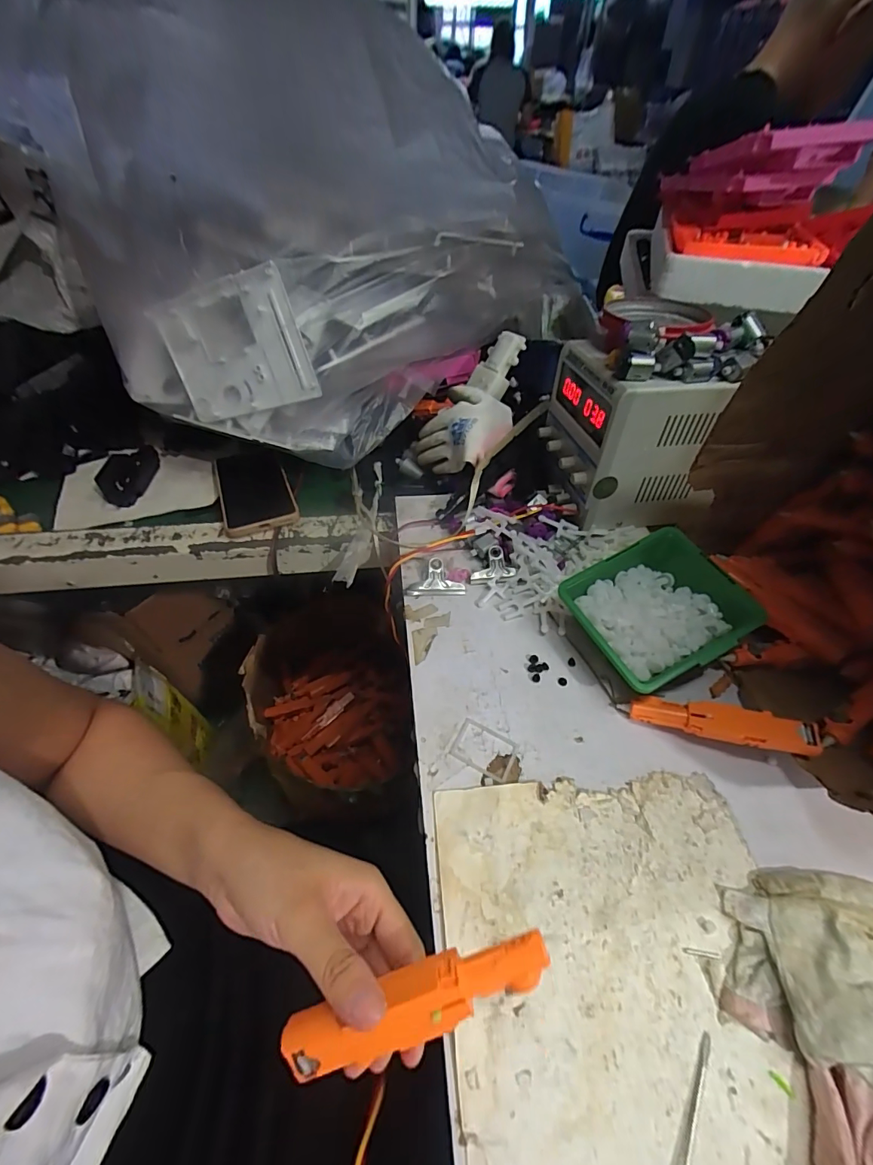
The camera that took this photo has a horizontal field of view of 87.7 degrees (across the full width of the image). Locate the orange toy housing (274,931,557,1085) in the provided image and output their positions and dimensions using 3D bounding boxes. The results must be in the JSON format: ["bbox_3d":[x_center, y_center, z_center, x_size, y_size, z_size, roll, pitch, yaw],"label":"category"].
[{"bbox_3d":[-0.008,0.185,0.200,0.119,0.014,0.025,-19,53,-4],"label":"orange toy housing"}]

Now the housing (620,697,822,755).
[{"bbox_3d":[0.209,0.104,0.341,0.125,0.015,0.024,5,49,23],"label":"housing"}]

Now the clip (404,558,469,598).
[{"bbox_3d":[-0.002,-0.004,0.431,0.057,0.021,0.030,-4,50,-6],"label":"clip"}]

